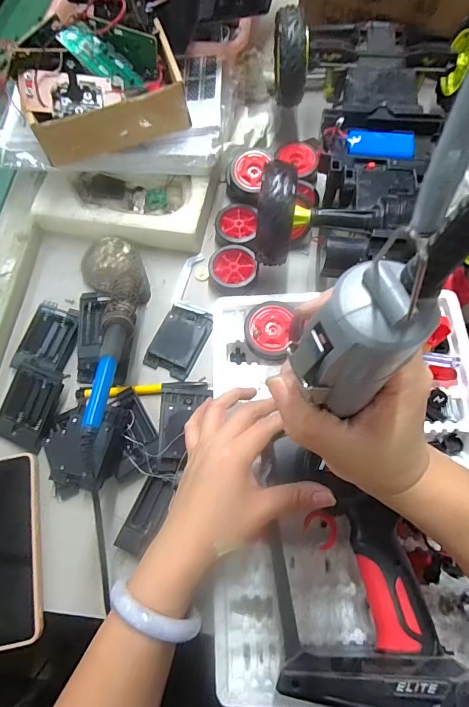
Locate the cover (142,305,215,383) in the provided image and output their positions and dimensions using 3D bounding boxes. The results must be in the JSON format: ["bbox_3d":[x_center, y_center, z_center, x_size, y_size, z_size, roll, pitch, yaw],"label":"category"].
[{"bbox_3d":[-0.060,-0.015,0.438,0.052,0.014,0.076,25,73,11],"label":"cover"}]

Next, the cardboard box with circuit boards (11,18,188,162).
[{"bbox_3d":[-0.145,-0.282,0.416,0.152,0.071,0.114,-19,71,-5],"label":"cardboard box with circuit boards"}]

